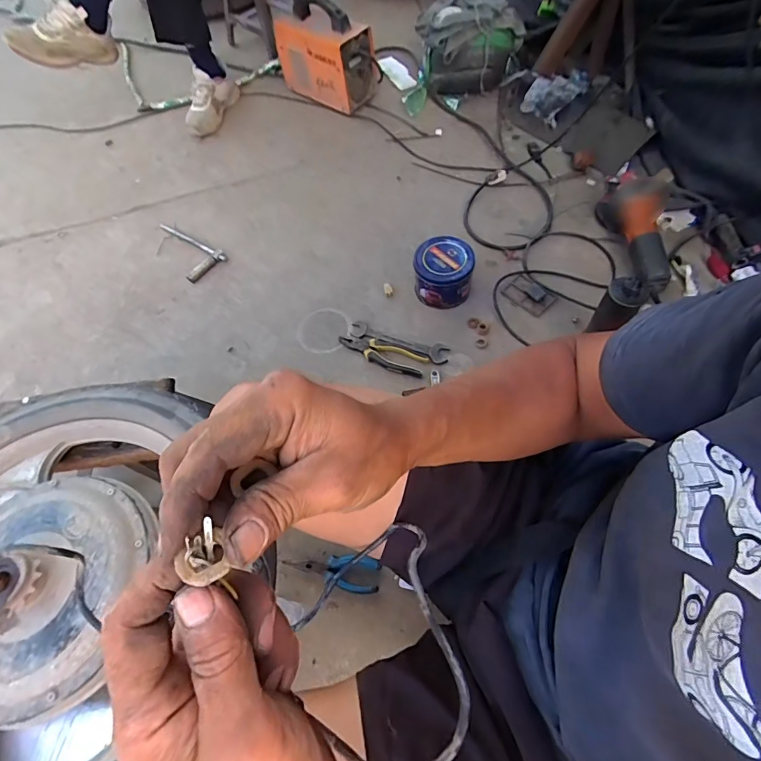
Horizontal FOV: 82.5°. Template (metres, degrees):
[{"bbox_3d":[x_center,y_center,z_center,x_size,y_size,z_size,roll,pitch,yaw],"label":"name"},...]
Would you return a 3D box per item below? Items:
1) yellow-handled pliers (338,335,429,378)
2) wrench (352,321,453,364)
[{"bbox_3d":[0.004,-0.059,0.916,0.192,0.014,0.062,22,67,16],"label":"yellow-handled pliers"},{"bbox_3d":[0.038,-0.086,0.925,0.218,0.015,0.046,19,66,15],"label":"wrench"}]

